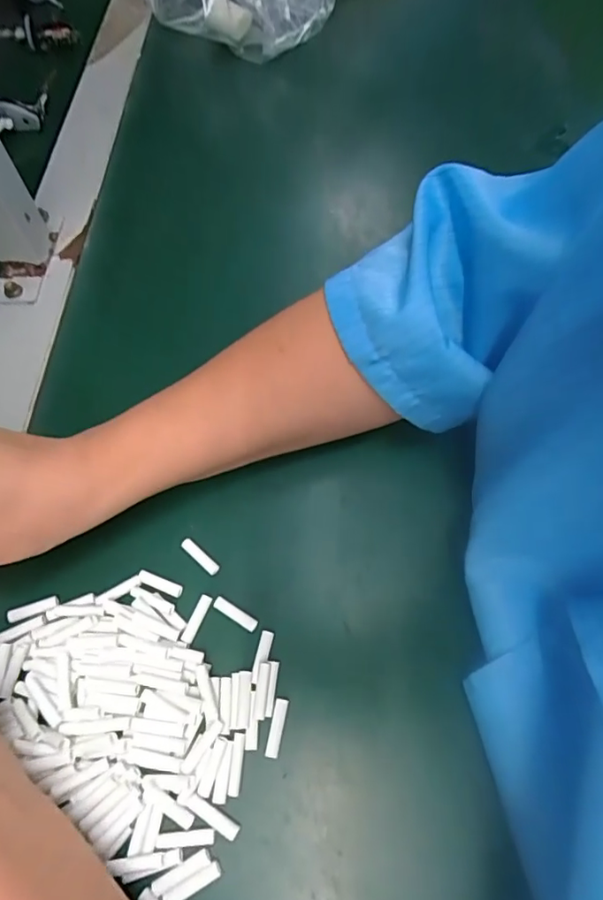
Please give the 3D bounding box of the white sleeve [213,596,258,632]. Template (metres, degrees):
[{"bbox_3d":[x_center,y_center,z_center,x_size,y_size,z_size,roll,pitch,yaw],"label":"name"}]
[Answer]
[{"bbox_3d":[-0.031,0.077,0.243,0.024,0.004,0.006,28,66,15],"label":"white sleeve"}]

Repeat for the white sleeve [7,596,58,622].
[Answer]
[{"bbox_3d":[-0.128,0.075,0.244,0.024,0.004,0.007,-17,64,-8],"label":"white sleeve"}]

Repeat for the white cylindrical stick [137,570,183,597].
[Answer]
[{"bbox_3d":[-0.069,0.064,0.249,0.023,0.004,0.007,17,64,10],"label":"white cylindrical stick"}]

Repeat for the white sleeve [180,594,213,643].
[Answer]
[{"bbox_3d":[-0.049,0.079,0.242,0.006,0.004,0.023,20,65,11],"label":"white sleeve"}]

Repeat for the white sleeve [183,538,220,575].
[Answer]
[{"bbox_3d":[-0.051,0.052,0.256,0.023,0.004,0.006,38,69,19],"label":"white sleeve"}]

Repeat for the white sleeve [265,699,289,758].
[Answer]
[{"bbox_3d":[-0.010,0.119,0.221,0.006,0.004,0.023,10,63,6],"label":"white sleeve"}]

